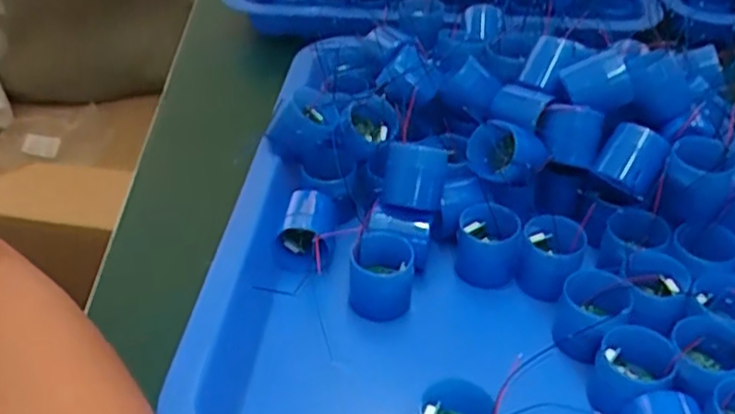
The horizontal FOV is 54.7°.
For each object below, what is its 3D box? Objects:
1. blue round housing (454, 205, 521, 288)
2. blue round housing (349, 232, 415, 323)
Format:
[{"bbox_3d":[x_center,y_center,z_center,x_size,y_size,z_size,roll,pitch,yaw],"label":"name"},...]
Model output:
[{"bbox_3d":[0.059,0.019,0.350,0.029,0.037,0.025,7,40,9],"label":"blue round housing"},{"bbox_3d":[0.007,0.034,0.340,0.028,0.034,0.028,0,39,0],"label":"blue round housing"}]

